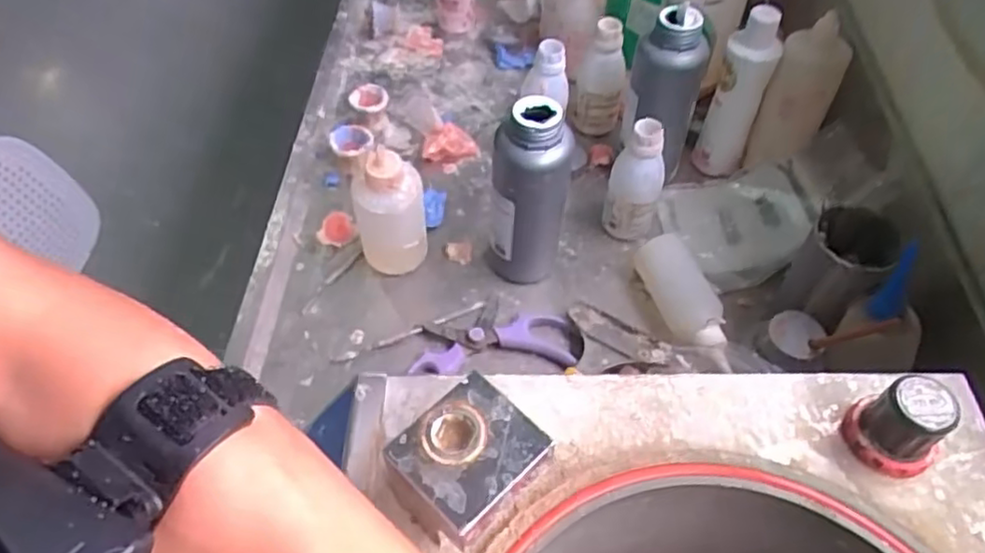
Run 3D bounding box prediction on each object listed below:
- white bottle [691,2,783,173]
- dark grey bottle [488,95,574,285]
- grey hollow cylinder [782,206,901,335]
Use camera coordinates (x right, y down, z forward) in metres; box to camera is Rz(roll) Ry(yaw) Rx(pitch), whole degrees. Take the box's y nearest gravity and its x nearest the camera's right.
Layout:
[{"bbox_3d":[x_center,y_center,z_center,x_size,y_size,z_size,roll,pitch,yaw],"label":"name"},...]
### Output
[{"bbox_3d":[0.252,-0.187,0.703,0.050,0.170,0.043,28,58,19],"label":"white bottle"},{"bbox_3d":[0.032,-0.068,0.615,0.068,0.187,0.068,3,53,2],"label":"dark grey bottle"},{"bbox_3d":[0.281,-0.003,0.565,0.065,0.094,0.060,33,59,22],"label":"grey hollow cylinder"}]

